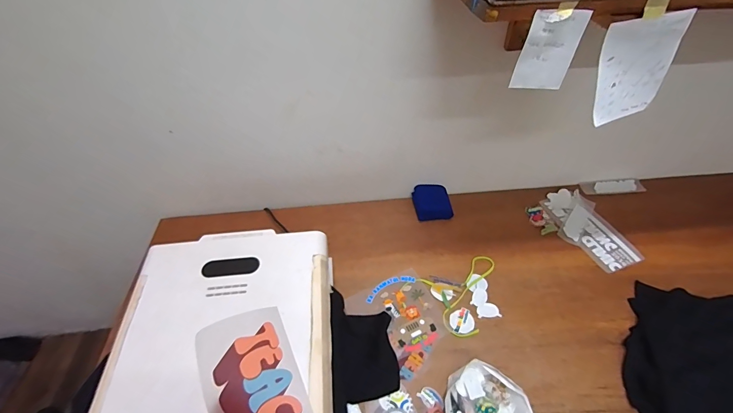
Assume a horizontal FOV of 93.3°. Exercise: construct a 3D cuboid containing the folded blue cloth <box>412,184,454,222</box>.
[{"bbox_3d":[0.204,-0.020,1.074,0.112,0.054,0.119,-8,48,-6],"label":"folded blue cloth"}]

